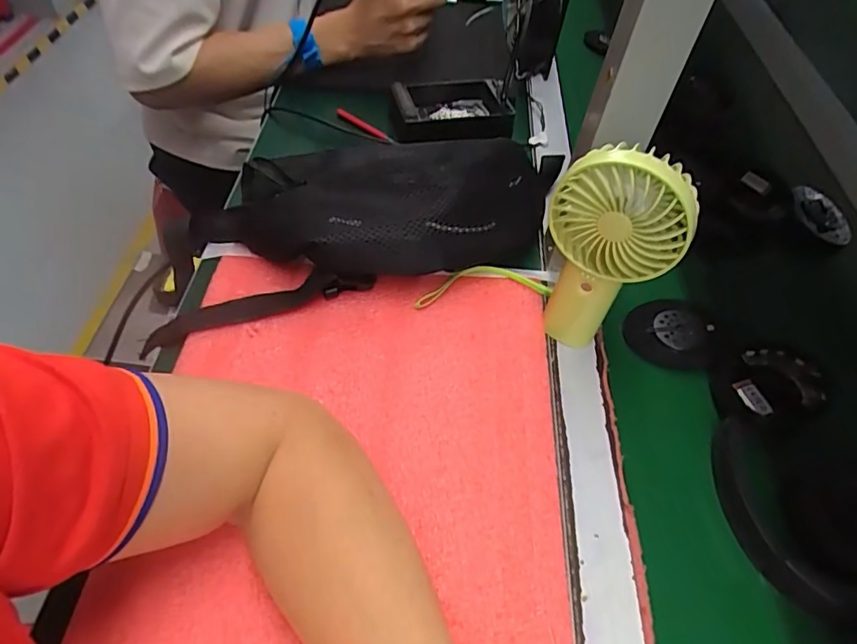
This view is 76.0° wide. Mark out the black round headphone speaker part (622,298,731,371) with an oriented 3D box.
[{"bbox_3d":[0.204,0.010,0.451,0.077,0.019,0.059,12,52,5],"label":"black round headphone speaker part"}]

